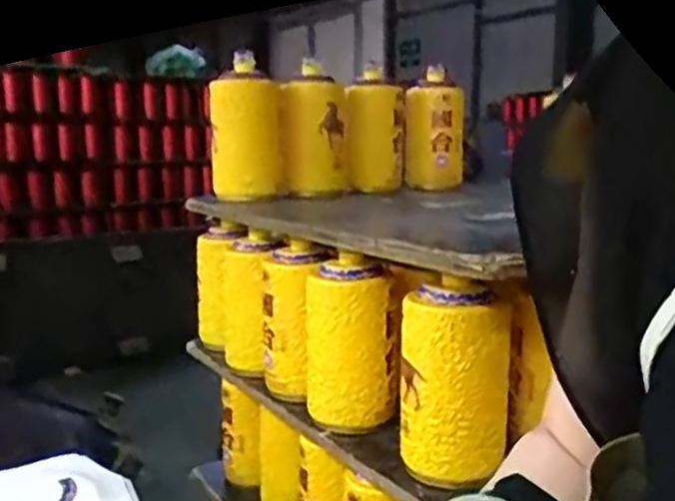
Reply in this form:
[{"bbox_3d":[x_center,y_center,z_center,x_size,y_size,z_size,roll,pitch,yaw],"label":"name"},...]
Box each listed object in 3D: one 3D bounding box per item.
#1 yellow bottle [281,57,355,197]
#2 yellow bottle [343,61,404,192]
[{"bbox_3d":[-0.028,-0.170,0.998,0.091,0.176,0.080,-1,10,1],"label":"yellow bottle"},{"bbox_3d":[0.057,-0.184,1.065,0.080,0.177,0.084,-1,10,6],"label":"yellow bottle"}]

